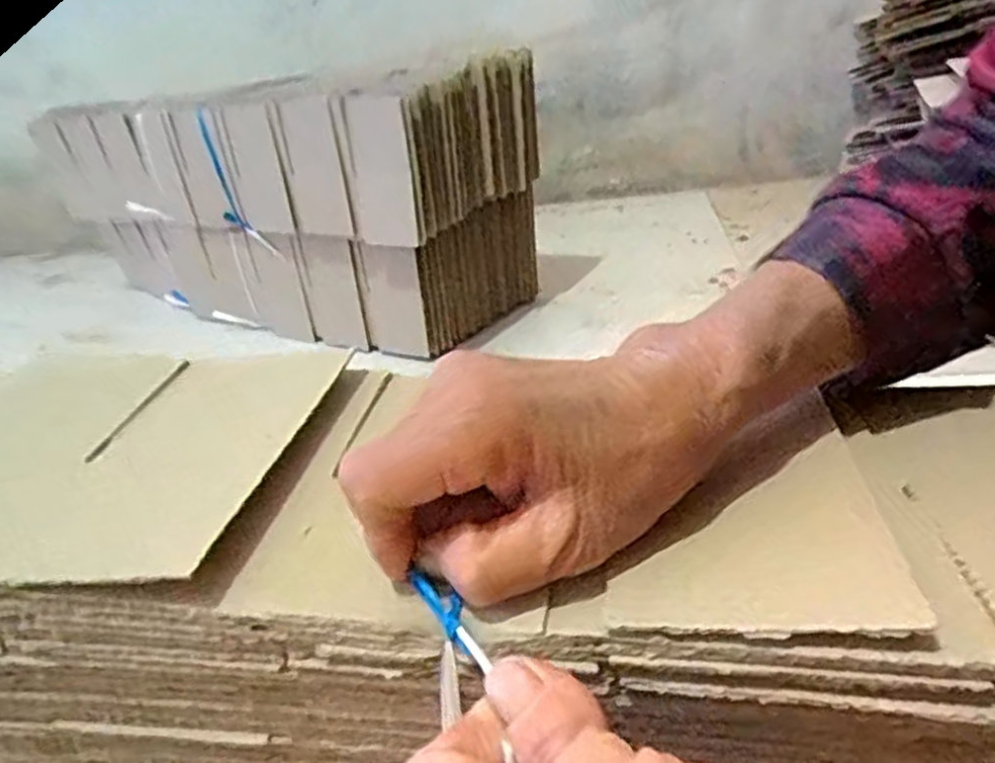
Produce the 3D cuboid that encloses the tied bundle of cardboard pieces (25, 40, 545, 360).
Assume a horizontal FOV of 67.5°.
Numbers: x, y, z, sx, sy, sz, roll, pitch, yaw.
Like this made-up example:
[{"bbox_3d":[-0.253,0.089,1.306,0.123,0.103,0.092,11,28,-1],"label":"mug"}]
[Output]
[{"bbox_3d":[-0.289,-0.223,1.006,0.640,0.312,0.276,12,31,35],"label":"tied bundle of cardboard pieces"}]

